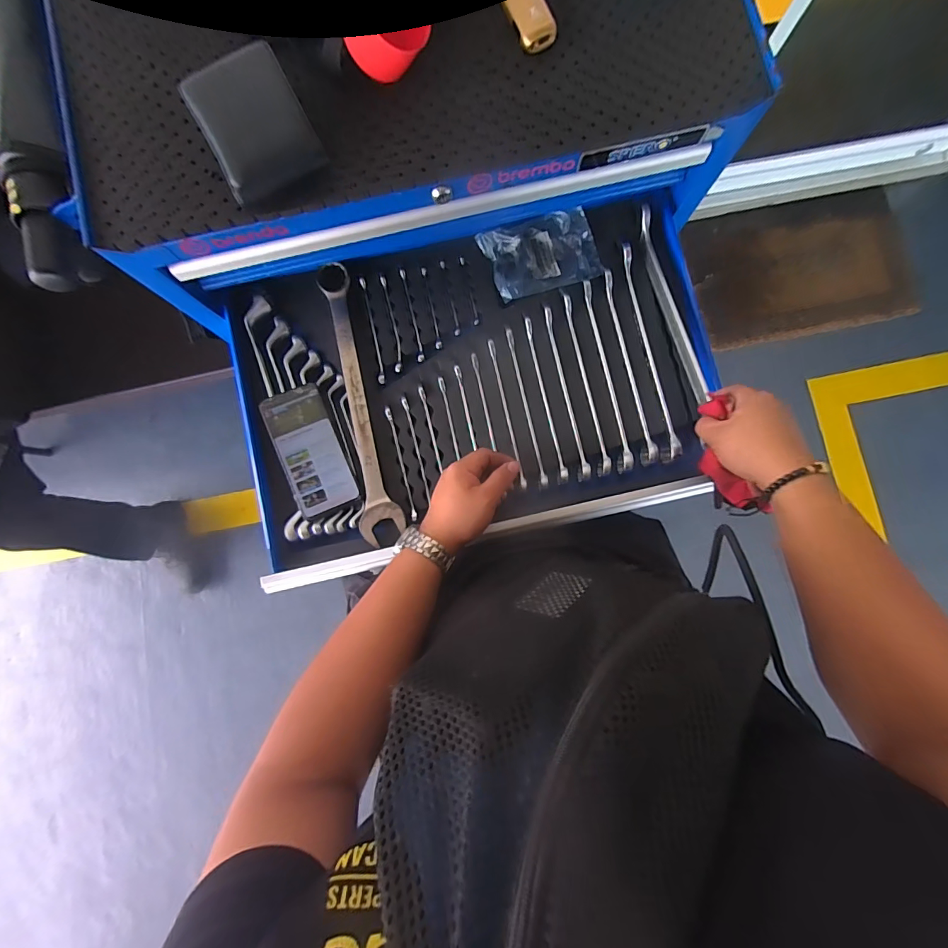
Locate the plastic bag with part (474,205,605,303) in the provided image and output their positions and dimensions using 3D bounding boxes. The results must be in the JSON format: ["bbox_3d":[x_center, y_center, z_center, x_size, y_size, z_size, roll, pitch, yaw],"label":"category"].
[{"bbox_3d":[0.088,-0.283,0.551,0.141,0.020,0.093,-14,85,-1],"label":"plastic bag with part"}]

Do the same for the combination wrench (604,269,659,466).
[{"bbox_3d":[0.201,-0.136,0.538,0.021,0.016,0.250,-11,85,-1],"label":"combination wrench"}]

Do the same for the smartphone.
[{"bbox_3d":[-0.203,-0.029,0.533,0.074,0.010,0.162,-21,85,-11],"label":"smartphone"}]

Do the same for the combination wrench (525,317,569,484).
[{"bbox_3d":[0.092,-0.095,0.542,0.012,0.022,0.215,-11,85,-1],"label":"combination wrench"}]

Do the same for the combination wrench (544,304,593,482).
[{"bbox_3d":[0.119,-0.102,0.539,0.016,0.013,0.224,-11,85,-1],"label":"combination wrench"}]

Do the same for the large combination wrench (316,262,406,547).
[{"bbox_3d":[-0.145,-0.088,0.539,0.052,0.013,0.350,-11,85,-5],"label":"large combination wrench"}]

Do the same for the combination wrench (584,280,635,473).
[{"bbox_3d":[0.171,-0.124,0.538,0.018,0.016,0.244,-10,85,-1],"label":"combination wrench"}]

